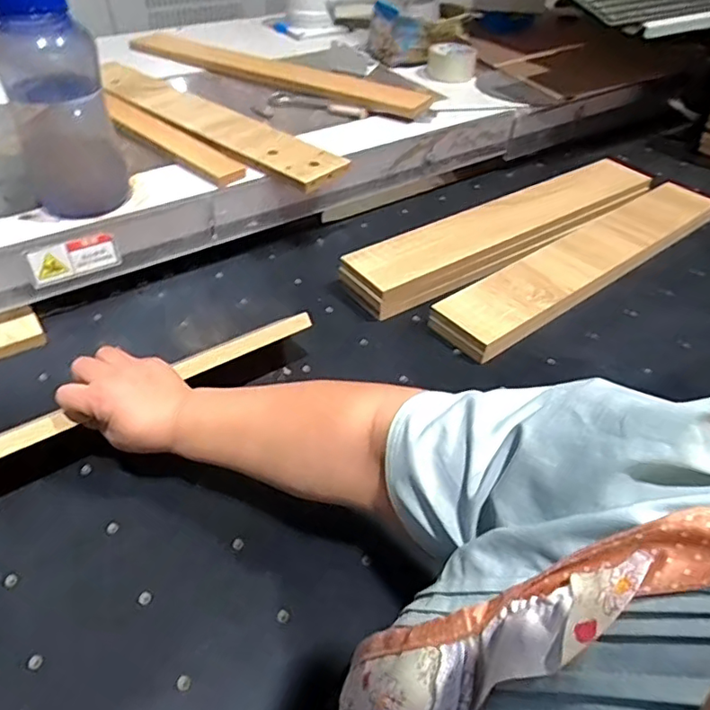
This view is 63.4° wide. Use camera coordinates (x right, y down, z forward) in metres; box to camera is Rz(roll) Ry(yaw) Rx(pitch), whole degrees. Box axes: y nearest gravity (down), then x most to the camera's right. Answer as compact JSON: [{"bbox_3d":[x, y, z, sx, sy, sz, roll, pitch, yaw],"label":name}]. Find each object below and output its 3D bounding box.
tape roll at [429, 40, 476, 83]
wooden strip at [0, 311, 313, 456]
[{"bbox_3d":[0.185,-0.557,1.087,0.087,0.052,0.102,11,43,9],"label":"tape roll"},{"bbox_3d":[-0.275,0.067,0.487,0.555,0.016,0.015,-25,53,-28],"label":"wooden strip"}]

